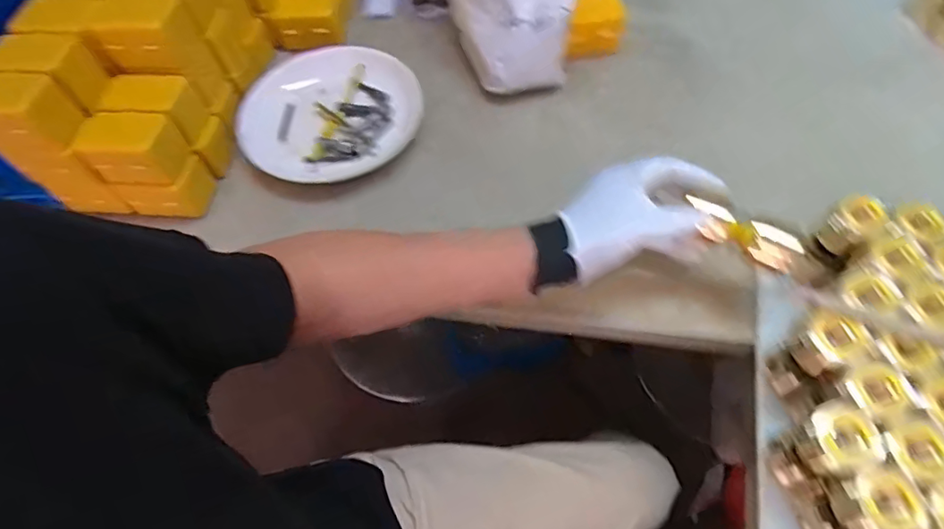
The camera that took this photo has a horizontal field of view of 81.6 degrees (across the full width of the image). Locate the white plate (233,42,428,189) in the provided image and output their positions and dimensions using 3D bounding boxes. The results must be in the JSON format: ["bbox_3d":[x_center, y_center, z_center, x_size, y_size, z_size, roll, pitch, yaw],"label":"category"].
[{"bbox_3d":[-0.163,-0.172,0.632,0.202,0.037,0.190,-2,61,3],"label":"white plate"}]

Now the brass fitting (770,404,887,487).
[{"bbox_3d":[0.251,0.133,0.398,0.035,0.092,0.040,-16,61,-6],"label":"brass fitting"}]

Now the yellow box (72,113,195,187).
[{"bbox_3d":[-0.332,-0.112,0.538,0.083,0.044,0.054,0,61,3],"label":"yellow box"}]

